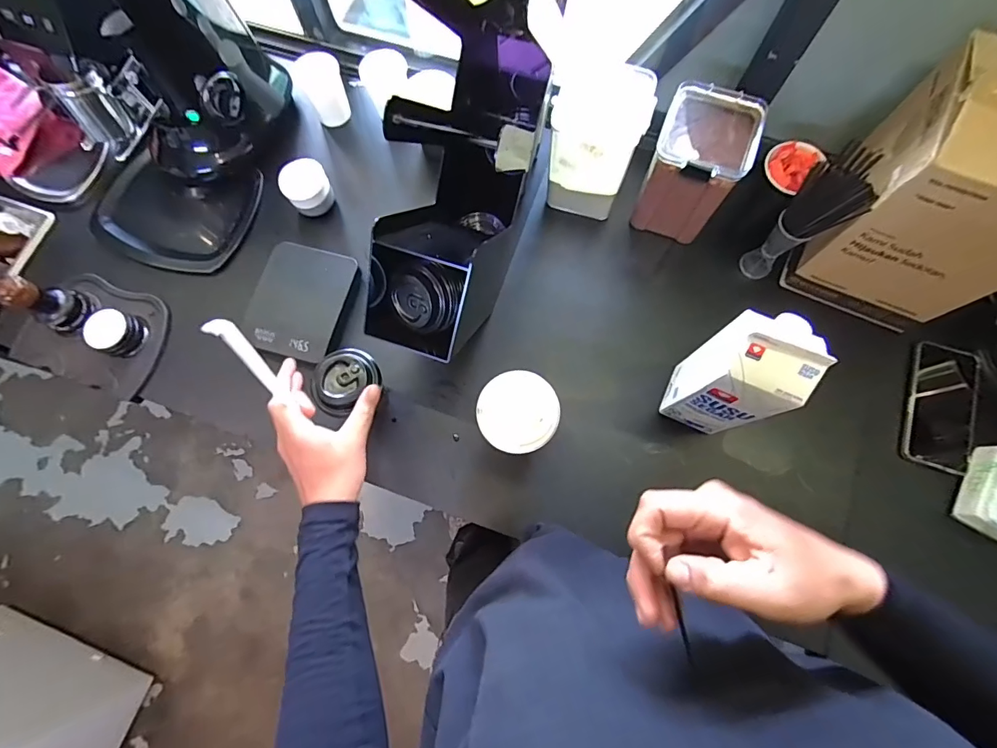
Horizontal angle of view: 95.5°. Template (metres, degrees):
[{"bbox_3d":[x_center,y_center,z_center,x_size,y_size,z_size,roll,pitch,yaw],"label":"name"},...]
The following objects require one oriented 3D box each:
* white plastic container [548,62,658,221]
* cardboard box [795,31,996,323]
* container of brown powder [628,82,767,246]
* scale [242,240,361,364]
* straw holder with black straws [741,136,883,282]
[{"bbox_3d":[0.125,-0.311,0.613,0.118,0.163,0.106,14,77,5],"label":"white plastic container"},{"bbox_3d":[0.491,-0.194,0.482,0.173,0.233,0.155,23,78,7],"label":"cardboard box"},{"bbox_3d":[0.248,-0.264,0.592,0.102,0.156,0.109,20,77,6],"label":"container of brown powder"},{"bbox_3d":[-0.282,-0.100,0.644,0.137,0.033,0.161,19,77,6],"label":"scale"},{"bbox_3d":[0.369,-0.183,0.550,0.049,0.200,0.065,-42,79,-8],"label":"straw holder with black straws"}]

